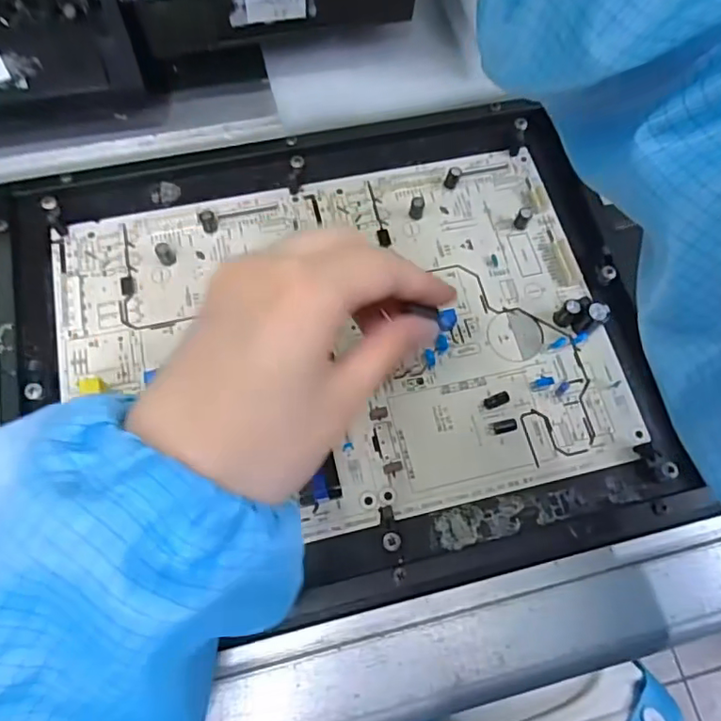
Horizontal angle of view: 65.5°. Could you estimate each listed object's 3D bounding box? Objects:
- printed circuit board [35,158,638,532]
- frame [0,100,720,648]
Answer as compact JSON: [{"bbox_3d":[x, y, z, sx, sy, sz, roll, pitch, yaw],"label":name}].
[{"bbox_3d":[-0.010,-0.015,0.296,0.280,0.012,0.188,-12,71,-6],"label":"printed circuit board"},{"bbox_3d":[-0.011,-0.013,0.294,0.326,0.016,0.257,-12,71,-6],"label":"frame"}]

